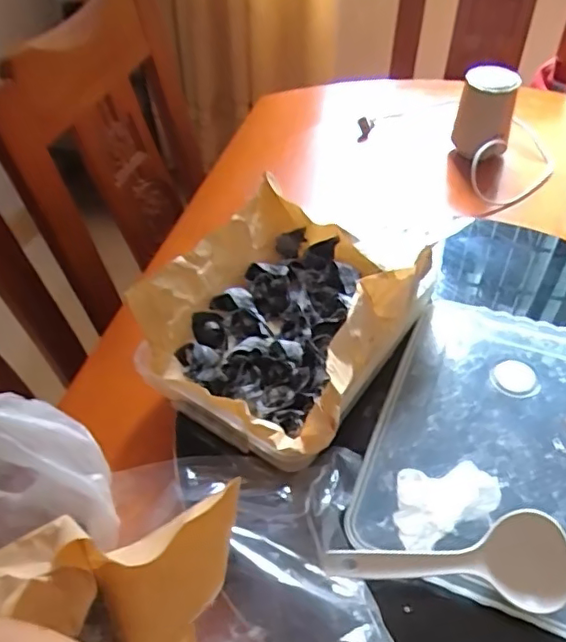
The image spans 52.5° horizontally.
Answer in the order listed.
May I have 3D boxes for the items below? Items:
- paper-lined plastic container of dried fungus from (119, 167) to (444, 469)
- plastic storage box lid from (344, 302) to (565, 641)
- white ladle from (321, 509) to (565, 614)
[{"bbox_3d":[0.001,-0.027,0.654,0.271,0.092,0.317,26,55,21],"label":"paper-lined plastic container of dried fungus"},{"bbox_3d":[0.227,0.115,0.584,0.246,0.017,0.334,19,53,16],"label":"plastic storage box lid"},{"bbox_3d":[0.136,0.198,0.486,0.197,0.014,0.073,0,82,10],"label":"white ladle"}]

